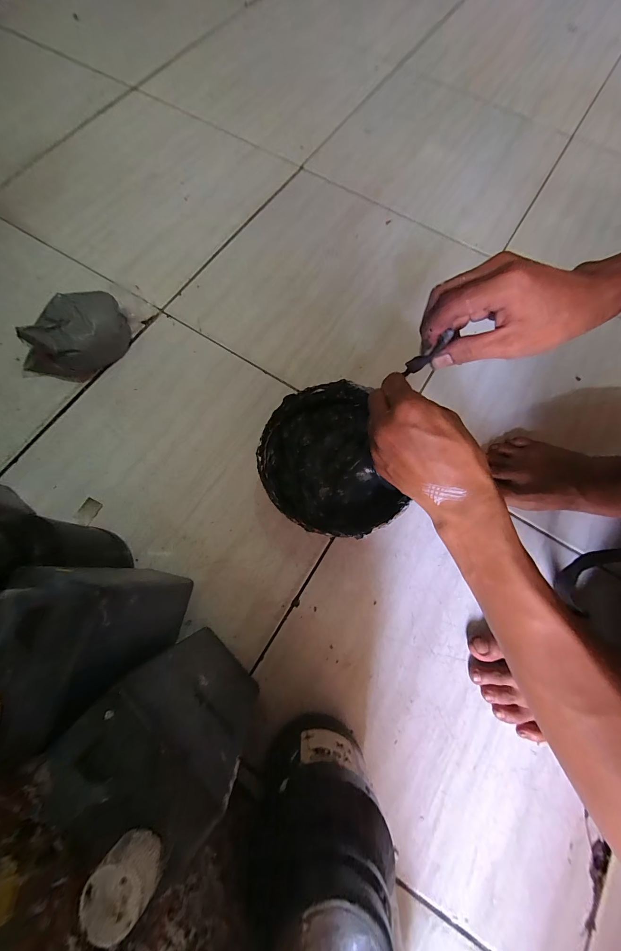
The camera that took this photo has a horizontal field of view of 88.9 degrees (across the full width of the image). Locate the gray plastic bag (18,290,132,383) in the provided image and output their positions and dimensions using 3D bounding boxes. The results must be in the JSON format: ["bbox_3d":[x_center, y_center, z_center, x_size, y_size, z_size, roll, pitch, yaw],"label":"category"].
[{"bbox_3d":[-0.324,-0.186,0.436,0.154,0.056,0.095,-41,79,-12],"label":"gray plastic bag"}]

